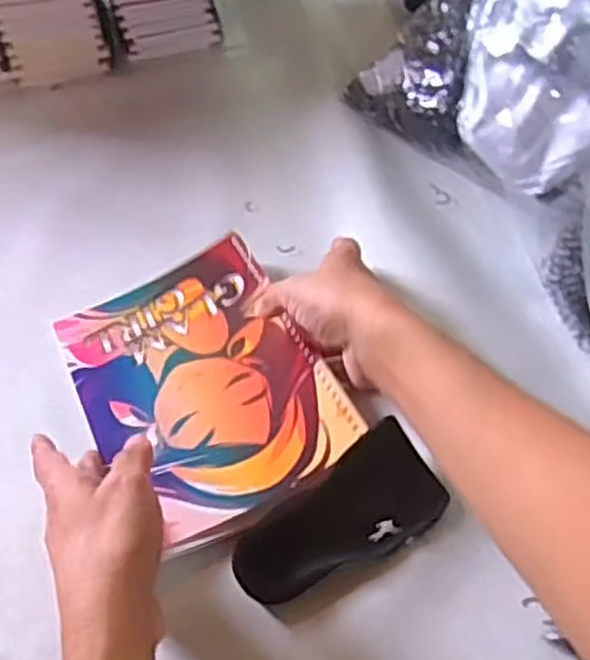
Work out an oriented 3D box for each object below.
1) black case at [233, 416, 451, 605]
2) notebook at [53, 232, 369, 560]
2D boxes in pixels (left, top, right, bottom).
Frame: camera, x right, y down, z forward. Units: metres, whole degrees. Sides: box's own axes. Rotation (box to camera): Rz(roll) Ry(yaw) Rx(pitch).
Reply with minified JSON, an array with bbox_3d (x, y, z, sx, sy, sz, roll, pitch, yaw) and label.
[{"bbox_3d":[0.025,0.105,0.409,0.116,0.031,0.053,-32,57,-20],"label":"black case"},{"bbox_3d":[-0.059,0.030,0.475,0.140,0.021,0.193,-24,55,-14],"label":"notebook"}]

